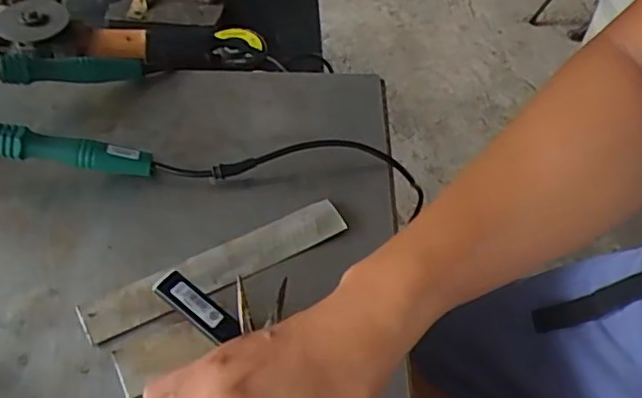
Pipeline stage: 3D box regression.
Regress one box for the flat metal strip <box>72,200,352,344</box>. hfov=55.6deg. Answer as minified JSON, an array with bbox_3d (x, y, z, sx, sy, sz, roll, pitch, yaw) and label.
[{"bbox_3d":[-0.080,0.052,0.480,0.212,0.009,0.037,-23,56,-20],"label":"flat metal strip"}]

